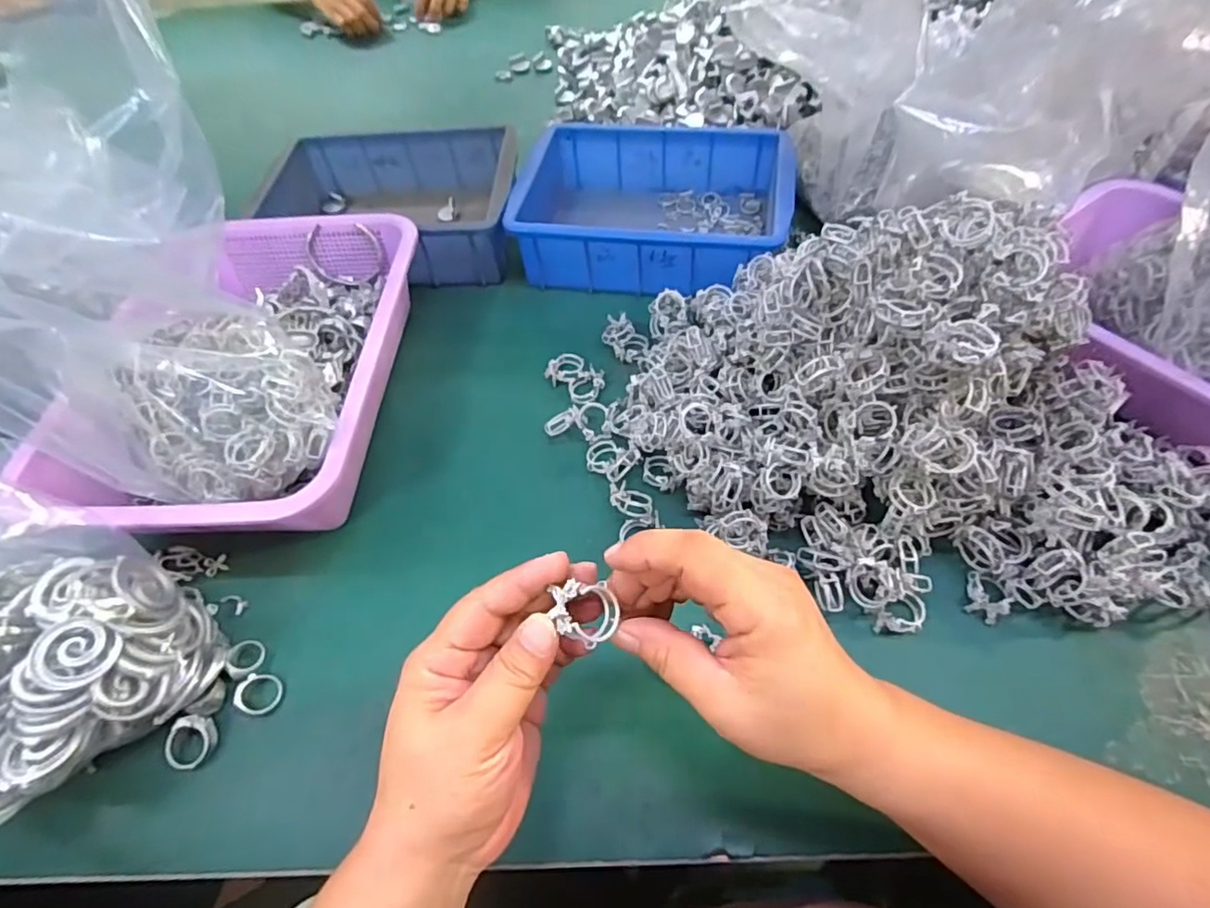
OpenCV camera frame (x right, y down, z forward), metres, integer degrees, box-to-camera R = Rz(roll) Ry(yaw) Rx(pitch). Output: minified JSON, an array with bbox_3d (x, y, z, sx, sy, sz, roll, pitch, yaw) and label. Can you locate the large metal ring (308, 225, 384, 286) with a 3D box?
[{"bbox_3d":[-0.230,-0.176,0.525,0.066,0.053,0.015,2,31,8],"label":"large metal ring"}]

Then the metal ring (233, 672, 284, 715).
[{"bbox_3d":[-0.212,0.147,0.359,0.026,0.004,0.023,14,58,-13],"label":"metal ring"}]

